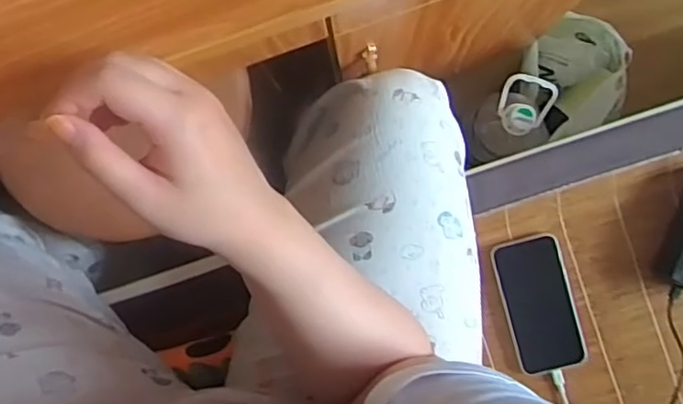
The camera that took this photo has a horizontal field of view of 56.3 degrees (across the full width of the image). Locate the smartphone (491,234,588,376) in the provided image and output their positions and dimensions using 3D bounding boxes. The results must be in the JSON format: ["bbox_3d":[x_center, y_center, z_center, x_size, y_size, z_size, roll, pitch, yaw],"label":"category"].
[{"bbox_3d":[0.211,0.110,0.680,0.072,0.012,0.141,-15,91,2],"label":"smartphone"}]

